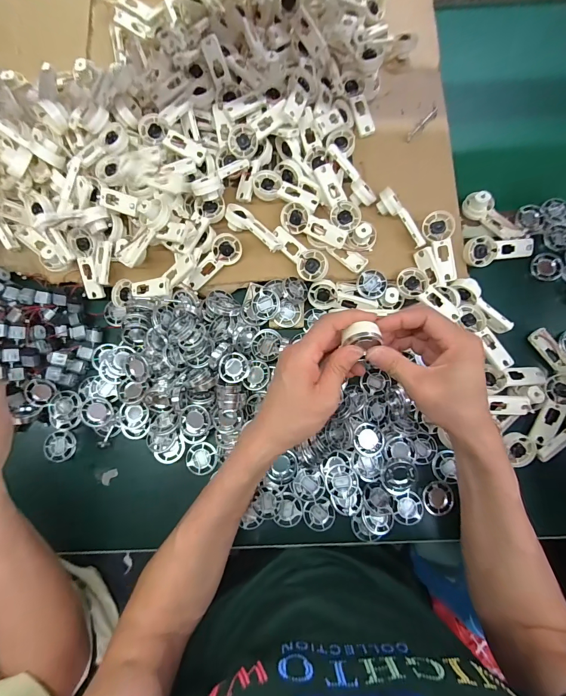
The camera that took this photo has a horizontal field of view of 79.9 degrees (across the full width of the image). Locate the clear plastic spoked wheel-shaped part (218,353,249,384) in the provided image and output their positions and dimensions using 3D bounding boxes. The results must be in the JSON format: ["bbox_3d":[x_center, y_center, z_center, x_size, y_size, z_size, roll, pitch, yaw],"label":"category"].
[{"bbox_3d":[-0.063,0.025,0.438,0.038,0.005,0.038,0,79,2],"label":"clear plastic spoked wheel-shaped part"}]

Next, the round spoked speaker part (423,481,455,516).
[{"bbox_3d":[0.193,0.188,0.422,0.033,0.010,0.038,16,80,5],"label":"round spoked speaker part"}]

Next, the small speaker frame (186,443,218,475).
[{"bbox_3d":[-0.106,0.145,0.440,0.041,0.007,0.039,-9,79,0],"label":"small speaker frame"}]

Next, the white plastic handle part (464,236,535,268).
[{"bbox_3d":[0.299,-0.134,0.467,0.092,0.016,0.035,-3,79,1],"label":"white plastic handle part"}]

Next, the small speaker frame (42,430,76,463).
[{"bbox_3d":[-0.298,0.131,0.452,0.037,0.012,0.040,-9,79,0],"label":"small speaker frame"}]

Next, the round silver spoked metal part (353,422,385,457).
[{"bbox_3d":[0.107,0.115,0.424,0.038,0.015,0.040,0,79,2],"label":"round silver spoked metal part"}]

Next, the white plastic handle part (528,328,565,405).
[{"bbox_3d":[0.366,0.022,0.443,0.056,0.024,0.099,-7,65,-1],"label":"white plastic handle part"}]

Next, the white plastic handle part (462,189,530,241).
[{"bbox_3d":[0.305,-0.189,0.486,0.094,0.028,0.035,44,83,9],"label":"white plastic handle part"}]

